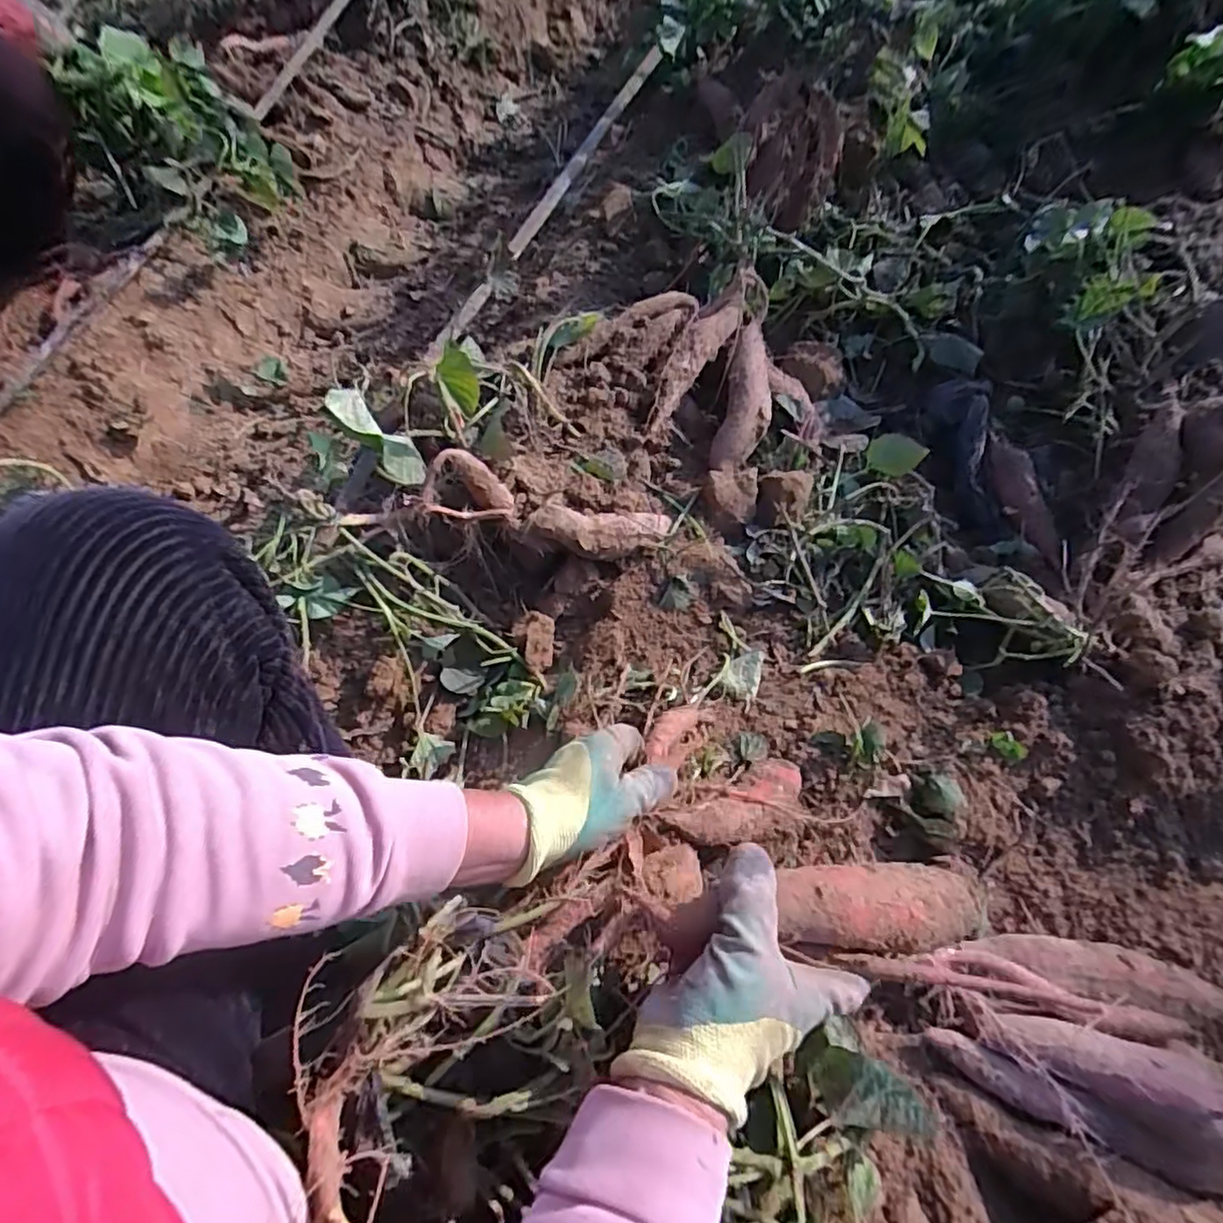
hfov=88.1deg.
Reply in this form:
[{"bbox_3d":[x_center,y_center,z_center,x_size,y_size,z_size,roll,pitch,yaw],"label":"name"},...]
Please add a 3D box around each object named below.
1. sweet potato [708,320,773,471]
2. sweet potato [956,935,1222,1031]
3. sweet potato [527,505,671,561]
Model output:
[{"bbox_3d":[0.172,-0.266,0.793,0.062,0.060,0.215,12,64,9],"label":"sweet potato"},{"bbox_3d":[0.400,0.294,0.515,0.215,0.042,0.044,9,63,8],"label":"sweet potato"},{"bbox_3d":[-0.006,-0.084,0.687,0.171,0.038,0.058,-3,59,-29],"label":"sweet potato"}]

